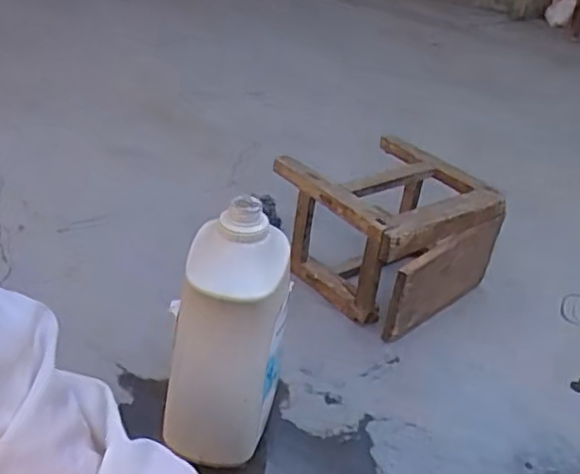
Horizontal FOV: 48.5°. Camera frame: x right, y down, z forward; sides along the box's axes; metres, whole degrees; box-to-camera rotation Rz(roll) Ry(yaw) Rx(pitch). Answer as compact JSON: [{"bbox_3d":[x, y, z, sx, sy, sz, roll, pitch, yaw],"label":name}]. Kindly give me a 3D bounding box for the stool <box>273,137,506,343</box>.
[{"bbox_3d":[0.168,-0.013,1.156,0.289,0.227,0.307,-20,39,-39],"label":"stool"}]

